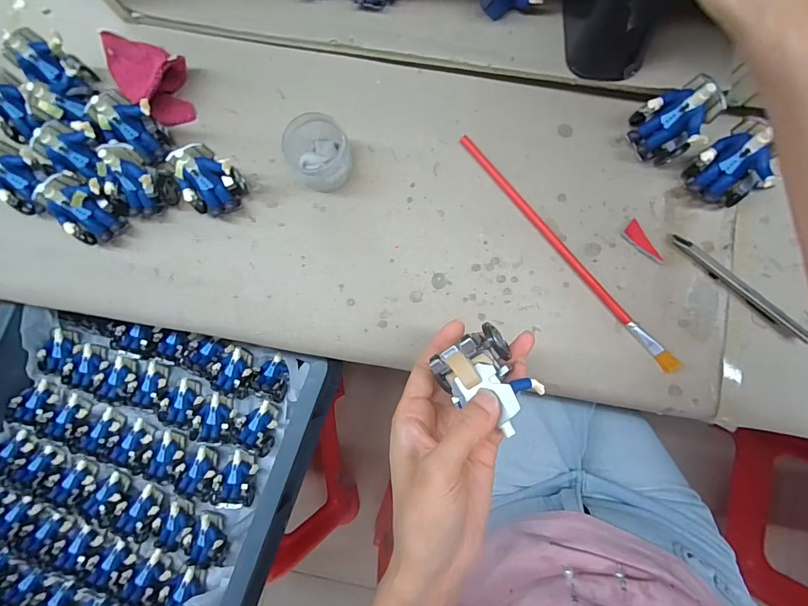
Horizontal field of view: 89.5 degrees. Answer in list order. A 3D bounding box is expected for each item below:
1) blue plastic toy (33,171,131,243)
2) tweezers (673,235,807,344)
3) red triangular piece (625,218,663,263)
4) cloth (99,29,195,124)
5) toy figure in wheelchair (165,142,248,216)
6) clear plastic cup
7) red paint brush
[{"bbox_3d":[-0.280,-0.080,0.357,0.042,0.060,0.050,16,83,7],"label":"blue plastic toy"},{"bbox_3d":[0.267,-0.013,0.326,0.011,0.010,0.119,-43,80,-2],"label":"tweezers"},{"bbox_3d":[0.199,-0.049,0.337,0.013,0.005,0.041,-35,77,6],"label":"red triangular piece"},{"bbox_3d":[-0.234,-0.210,0.379,0.082,0.041,0.058,42,87,9],"label":"cloth"},{"bbox_3d":[-0.166,-0.102,0.349,0.035,0.063,0.048,37,86,9],"label":"toy figure in wheelchair"},{"bbox_3d":[-0.075,-0.134,0.359,0.054,0.045,0.063,-27,80,1],"label":"clear plastic cup"},{"bbox_3d":[0.137,-0.048,0.347,0.013,0.007,0.259,-37,80,-1],"label":"red paint brush"}]

